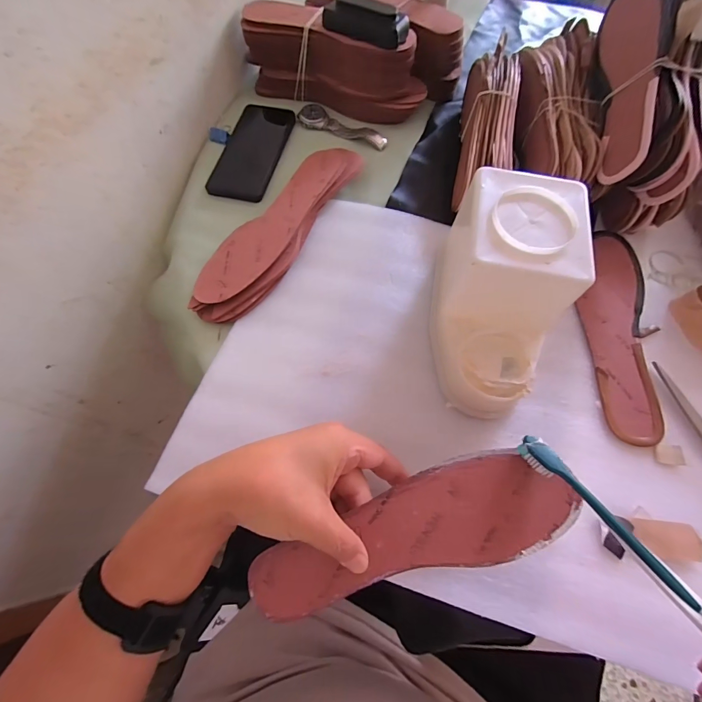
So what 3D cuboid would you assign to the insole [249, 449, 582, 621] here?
[{"bbox_3d":[0.042,0.131,0.268,0.238,0.007,0.073,-16,78,1],"label":"insole"}]

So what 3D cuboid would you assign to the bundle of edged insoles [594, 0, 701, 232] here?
[{"bbox_3d":[0.328,-0.302,0.403,0.081,0.108,0.275,4,88,0],"label":"bundle of edged insoles"}]

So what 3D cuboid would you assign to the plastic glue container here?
[{"bbox_3d":[0.133,-0.049,0.332,0.106,0.114,0.190,18,68,5],"label":"plastic glue container"}]

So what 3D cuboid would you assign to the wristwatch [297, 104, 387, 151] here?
[{"bbox_3d":[-0.012,-0.317,0.513,0.132,0.010,0.032,24,69,8],"label":"wristwatch"}]

